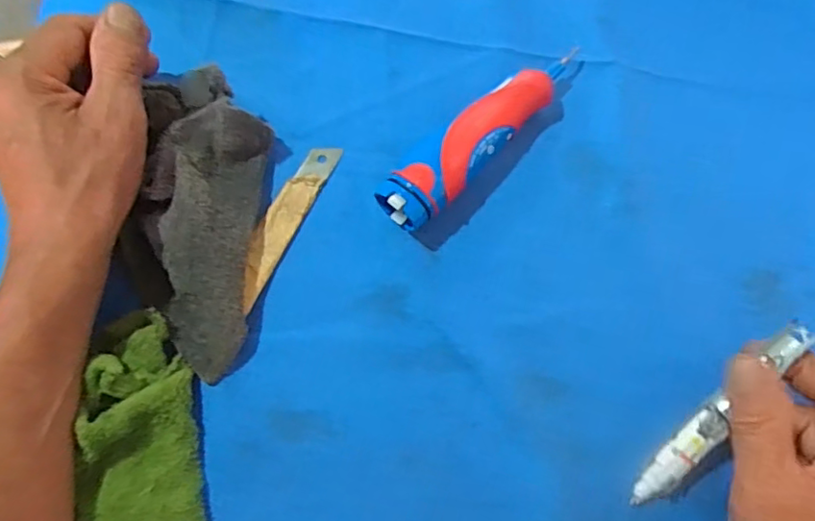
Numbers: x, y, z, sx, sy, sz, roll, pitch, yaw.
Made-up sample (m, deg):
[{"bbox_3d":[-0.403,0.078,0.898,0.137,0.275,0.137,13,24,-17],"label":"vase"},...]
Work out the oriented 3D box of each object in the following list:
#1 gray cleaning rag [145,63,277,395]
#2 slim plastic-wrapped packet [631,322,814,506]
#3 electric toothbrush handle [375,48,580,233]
[{"bbox_3d":[-0.110,-0.022,0.323,0.057,0.039,0.160,0,75,-1],"label":"gray cleaning rag"},{"bbox_3d":[0.161,0.079,0.302,0.017,0.012,0.125,44,89,10],"label":"slim plastic-wrapped packet"},{"bbox_3d":[0.046,-0.074,0.348,0.147,0.029,0.032,-41,79,-11],"label":"electric toothbrush handle"}]

